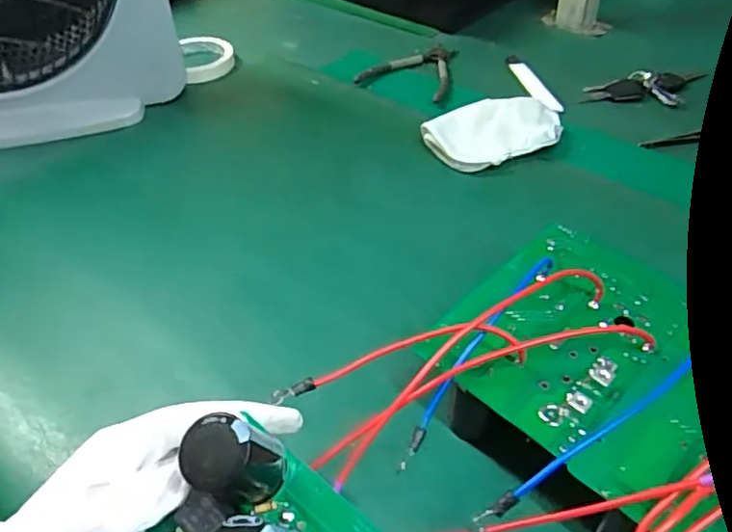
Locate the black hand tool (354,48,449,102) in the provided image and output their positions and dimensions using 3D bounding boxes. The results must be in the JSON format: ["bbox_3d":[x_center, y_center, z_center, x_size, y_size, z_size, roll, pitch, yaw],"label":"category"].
[{"bbox_3d":[0.064,-0.237,0.731,0.103,0.011,0.122,21,49,24],"label":"black hand tool"}]

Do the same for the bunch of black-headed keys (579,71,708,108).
[{"bbox_3d":[0.320,-0.195,0.677,0.151,0.021,0.059,-10,44,-7],"label":"bunch of black-headed keys"}]

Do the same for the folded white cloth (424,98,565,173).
[{"bbox_3d":[0.126,-0.134,0.614,0.127,0.026,0.082,-18,45,-14],"label":"folded white cloth"}]

